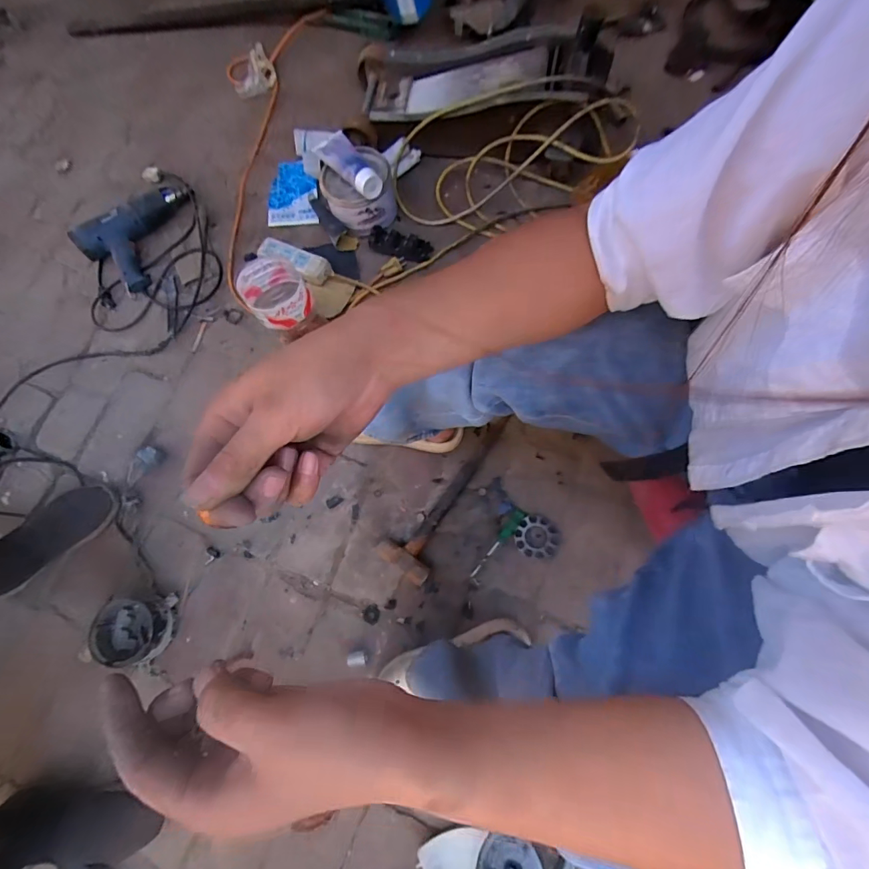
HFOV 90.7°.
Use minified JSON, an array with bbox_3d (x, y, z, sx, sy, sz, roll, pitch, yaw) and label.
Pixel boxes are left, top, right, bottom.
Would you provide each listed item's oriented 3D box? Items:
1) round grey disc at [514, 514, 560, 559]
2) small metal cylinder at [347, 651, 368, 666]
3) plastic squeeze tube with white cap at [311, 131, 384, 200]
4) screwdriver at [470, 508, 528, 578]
[{"bbox_3d":[0.185,0.184,0.774,0.079,0.012,0.074,-1,75,4],"label":"round grey disc"},{"bbox_3d":[-0.130,0.380,0.727,0.034,0.016,0.019,-5,74,3],"label":"small metal cylinder"},{"bbox_3d":[-0.175,-0.562,0.873,0.071,0.060,0.202,-38,75,-6],"label":"plastic squeeze tube with white cap"},{"bbox_3d":[0.116,0.196,0.771,0.023,0.021,0.144,36,80,13],"label":"screwdriver"}]

